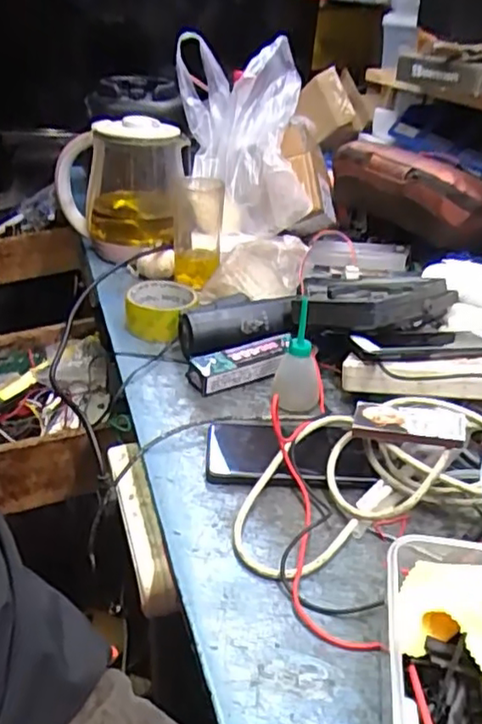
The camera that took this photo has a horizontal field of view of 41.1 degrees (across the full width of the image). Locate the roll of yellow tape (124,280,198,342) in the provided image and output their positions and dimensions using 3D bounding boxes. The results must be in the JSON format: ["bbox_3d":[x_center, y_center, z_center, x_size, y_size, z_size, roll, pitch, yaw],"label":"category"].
[{"bbox_3d":[-0.096,-0.060,0.774,0.084,0.040,0.093,4,30,0],"label":"roll of yellow tape"}]

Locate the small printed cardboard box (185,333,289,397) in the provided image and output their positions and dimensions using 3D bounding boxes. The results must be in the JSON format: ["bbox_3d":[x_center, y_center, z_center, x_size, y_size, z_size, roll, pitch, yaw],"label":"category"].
[{"bbox_3d":[-0.002,0.003,0.697,0.110,0.031,0.048,-12,33,-26],"label":"small printed cardboard box"}]

